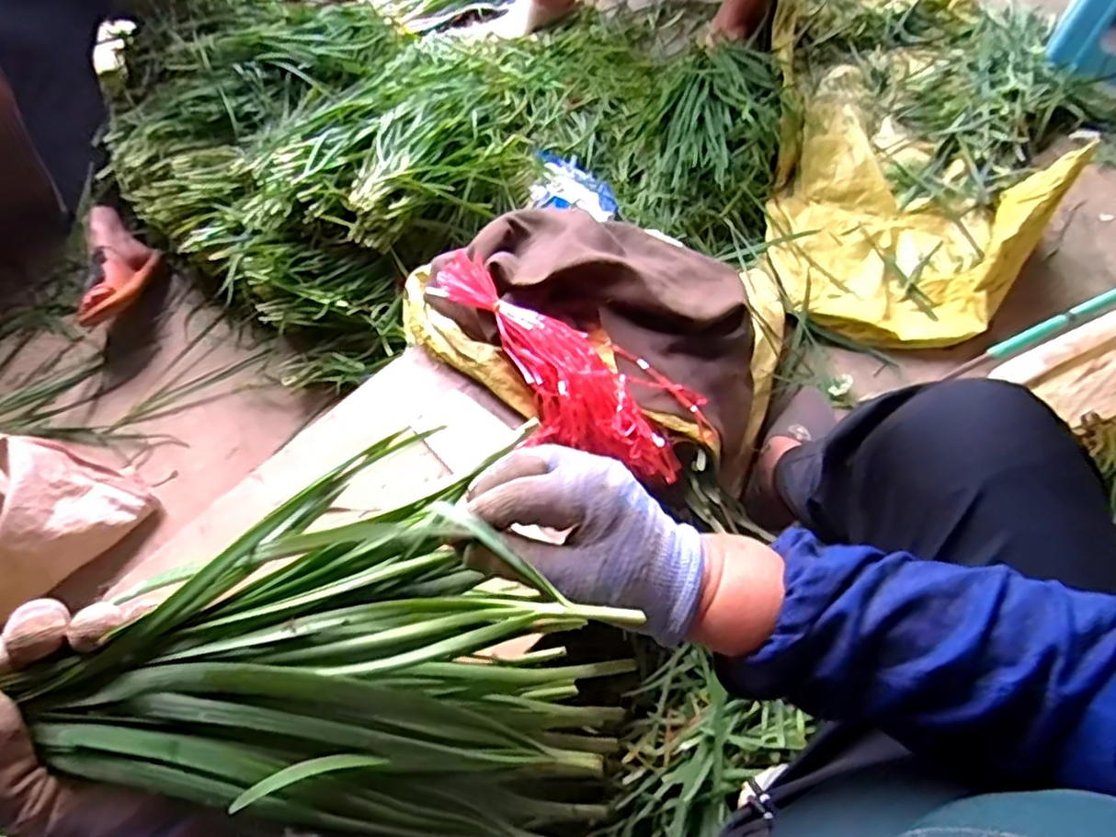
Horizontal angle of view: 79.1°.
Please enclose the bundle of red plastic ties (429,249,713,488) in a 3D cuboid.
[{"bbox_3d":[0.005,-0.059,0.719,0.333,0.066,0.130,41,68,7],"label":"bundle of red plastic ties"}]

